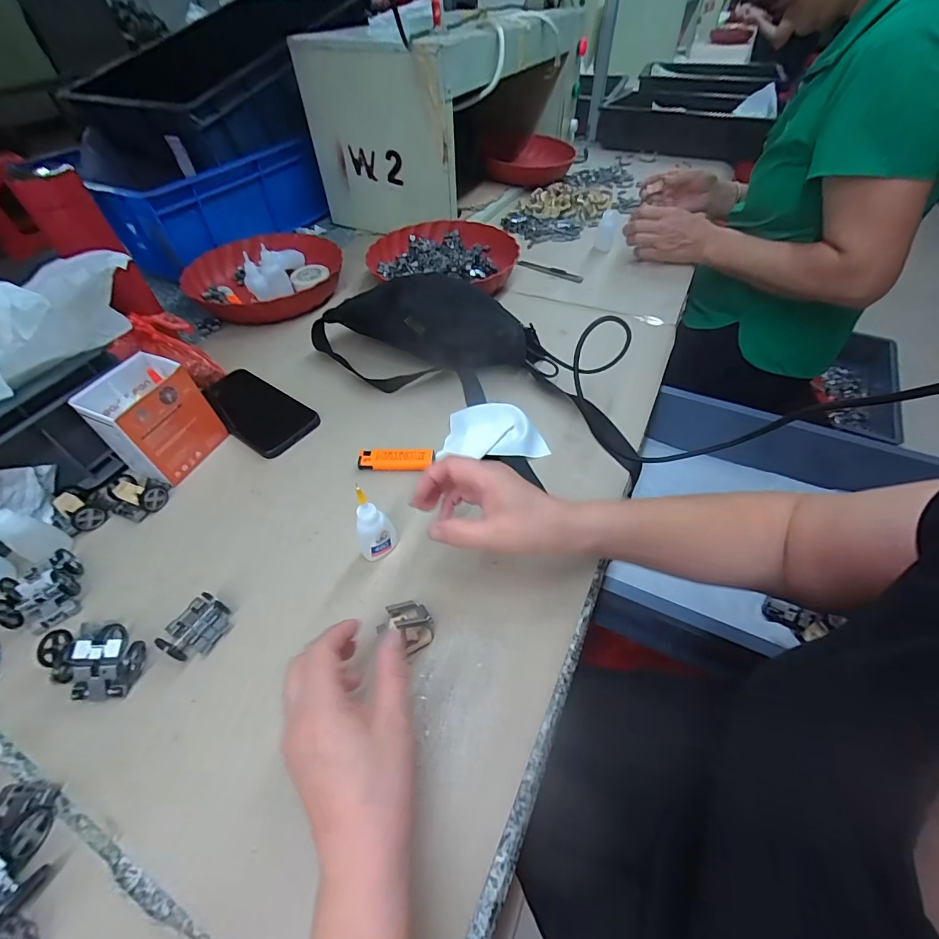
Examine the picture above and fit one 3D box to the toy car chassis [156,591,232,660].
[{"bbox_3d":[-0.222,0.126,0.344,0.041,0.020,0.048,19,54,19],"label":"toy car chassis"}]

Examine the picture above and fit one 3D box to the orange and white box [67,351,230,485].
[{"bbox_3d":[-0.330,-0.054,0.451,0.073,0.102,0.088,20,54,19],"label":"orange and white box"}]

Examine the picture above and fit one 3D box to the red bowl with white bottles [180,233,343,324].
[{"bbox_3d":[-0.332,-0.331,0.700,0.234,0.066,0.226,36,60,29],"label":"red bowl with white bottles"}]

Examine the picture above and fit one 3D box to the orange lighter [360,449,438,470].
[{"bbox_3d":[-0.079,-0.012,0.457,0.081,0.011,0.022,-1,50,3],"label":"orange lighter"}]

